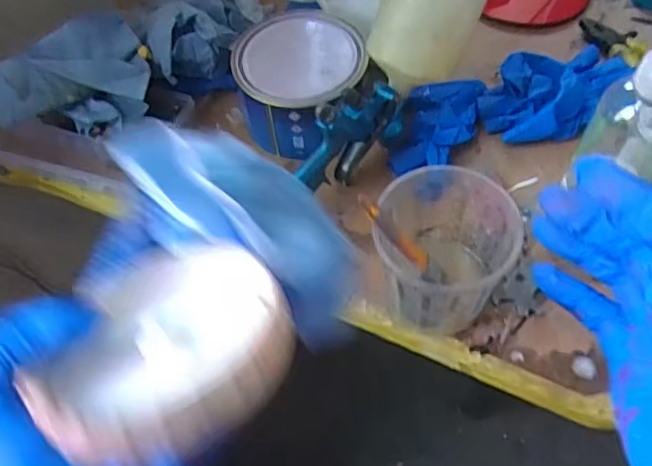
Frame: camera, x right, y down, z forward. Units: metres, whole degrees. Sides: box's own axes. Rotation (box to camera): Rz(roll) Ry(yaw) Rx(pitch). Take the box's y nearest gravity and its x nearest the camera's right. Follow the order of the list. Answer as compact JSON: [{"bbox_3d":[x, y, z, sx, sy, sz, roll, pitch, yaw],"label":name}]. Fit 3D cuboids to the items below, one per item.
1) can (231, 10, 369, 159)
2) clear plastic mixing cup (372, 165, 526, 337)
[{"bbox_3d":[-0.025,-0.156,0.615,0.131,0.074,0.147,1,58,5],"label":"can"},{"bbox_3d":[0.088,0.021,0.493,0.094,0.119,0.102,-2,58,4],"label":"clear plastic mixing cup"}]

